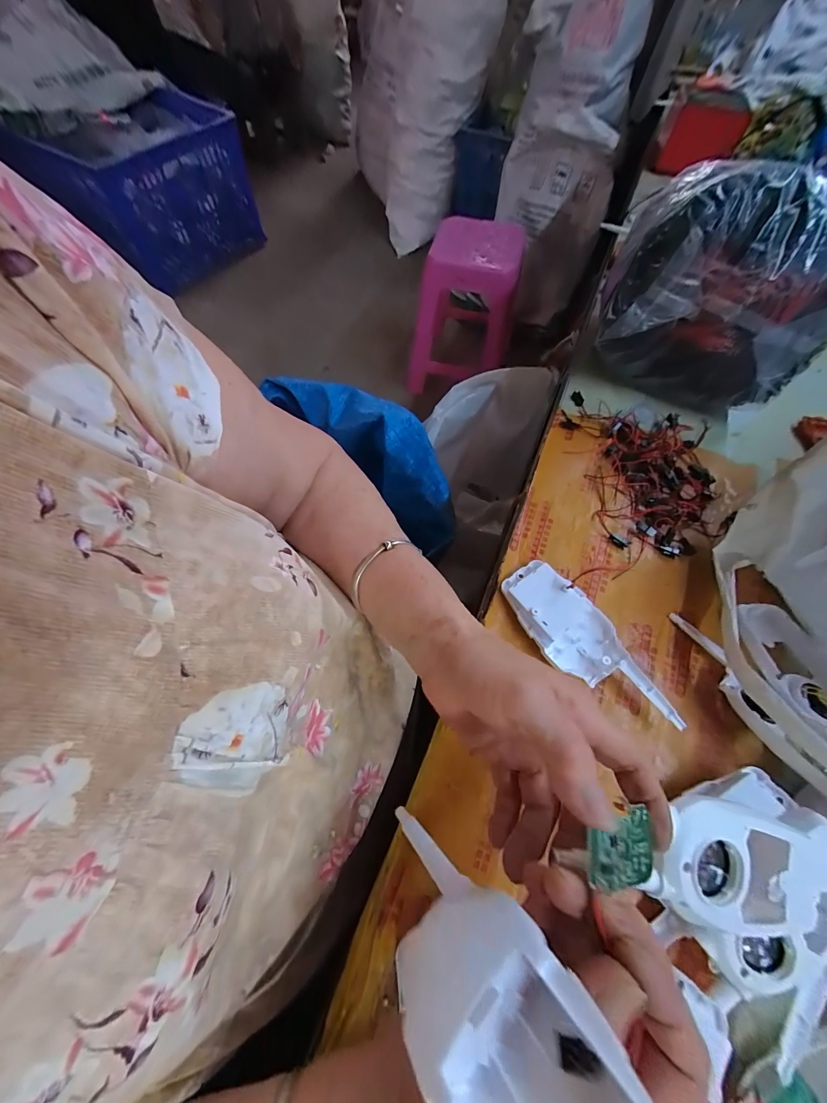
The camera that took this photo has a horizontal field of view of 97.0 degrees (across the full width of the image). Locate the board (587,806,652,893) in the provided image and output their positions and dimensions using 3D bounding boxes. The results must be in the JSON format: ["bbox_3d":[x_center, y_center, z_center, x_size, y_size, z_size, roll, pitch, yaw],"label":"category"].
[{"bbox_3d":[0.098,0.139,0.171,0.040,0.004,0.030,11,75,-20],"label":"board"}]

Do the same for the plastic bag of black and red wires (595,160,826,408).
[{"bbox_3d":[0.316,-0.260,0.384,0.205,0.188,0.119,17,66,7],"label":"plastic bag of black and red wires"}]

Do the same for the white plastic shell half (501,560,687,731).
[{"bbox_3d":[0.141,0.079,0.311,0.062,0.022,0.159,-31,69,-14],"label":"white plastic shell half"}]

